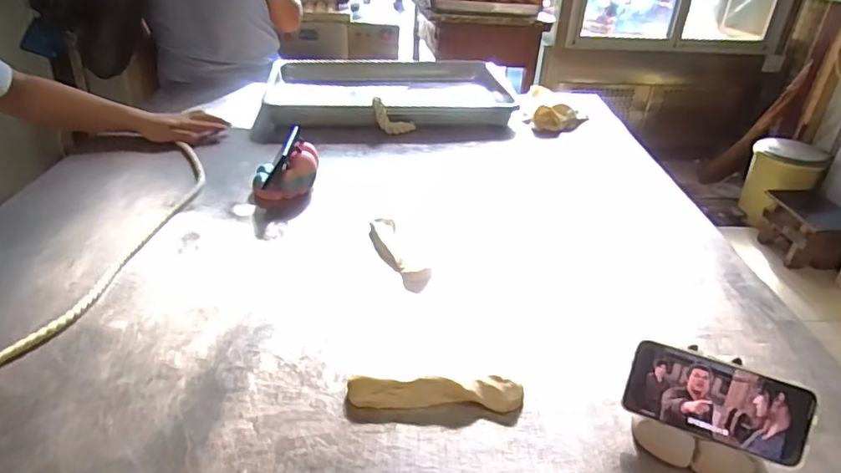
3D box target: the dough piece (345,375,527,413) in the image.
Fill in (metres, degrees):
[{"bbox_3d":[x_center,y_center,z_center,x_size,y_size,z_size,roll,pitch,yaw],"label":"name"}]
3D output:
[{"bbox_3d":[0.015,0.158,0.560,0.172,0.025,0.031,2,31,-2],"label":"dough piece"}]

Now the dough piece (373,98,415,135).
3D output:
[{"bbox_3d":[-0.059,-0.236,1.146,0.105,0.042,0.031,30,21,-31],"label":"dough piece"}]

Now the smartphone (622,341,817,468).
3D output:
[{"bbox_3d":[0.268,0.148,0.506,0.149,0.071,0.006,16,-2,17],"label":"smartphone"}]

